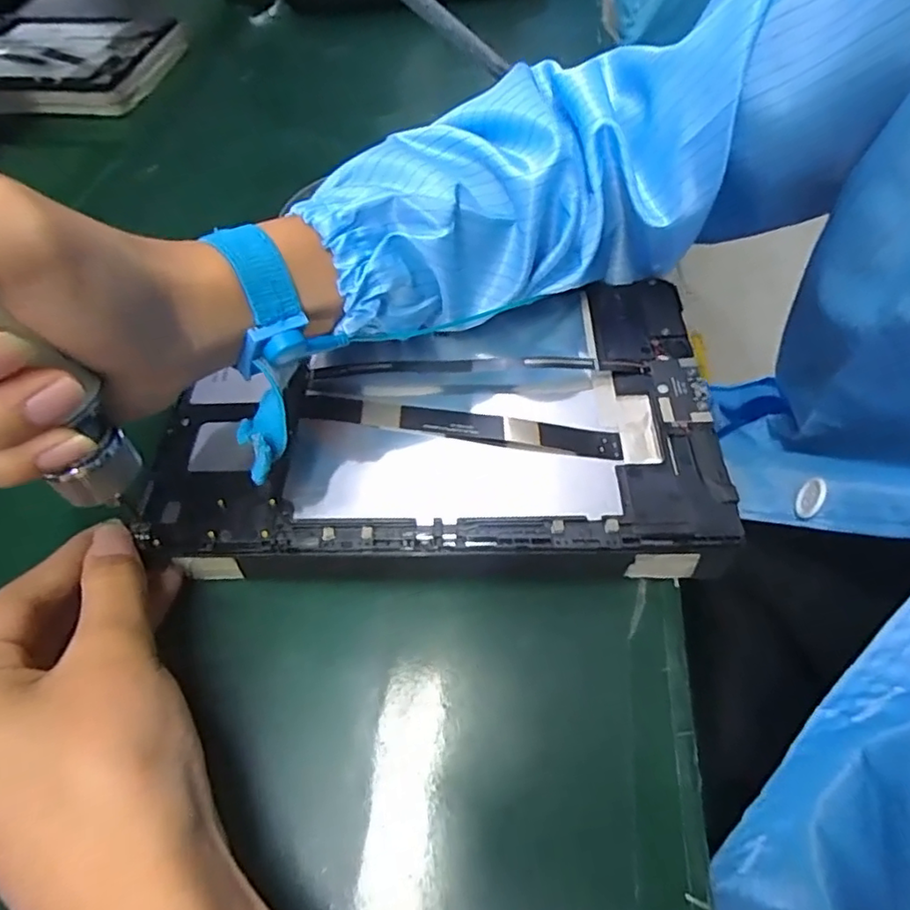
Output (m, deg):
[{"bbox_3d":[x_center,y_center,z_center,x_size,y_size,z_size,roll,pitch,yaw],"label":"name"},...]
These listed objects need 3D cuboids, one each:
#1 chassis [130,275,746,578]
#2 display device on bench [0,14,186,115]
[{"bbox_3d":[-0.009,-0.015,0.268,0.235,0.025,0.146,-2,56,2],"label":"chassis"},{"bbox_3d":[-0.390,-0.377,0.568,0.241,0.036,0.161,2,56,5],"label":"display device on bench"}]

